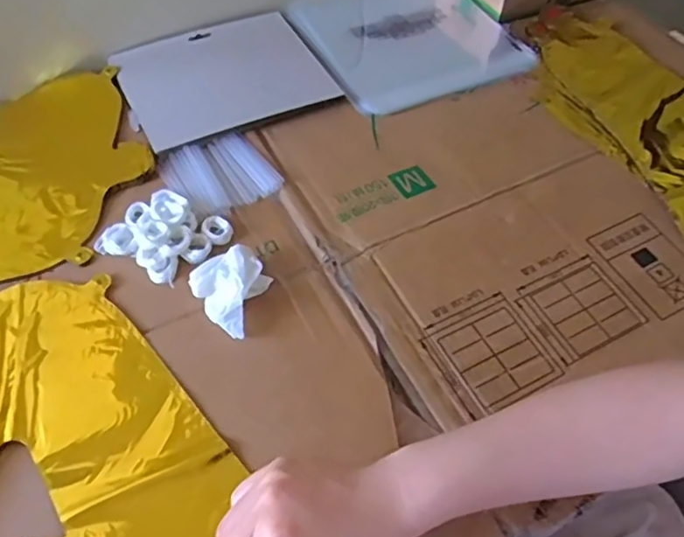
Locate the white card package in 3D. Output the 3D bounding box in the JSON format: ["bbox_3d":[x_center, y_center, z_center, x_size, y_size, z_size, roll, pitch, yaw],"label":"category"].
[{"bbox_3d":[-0.119,-0.197,0.626,0.192,0.009,0.166,-22,58,-18],"label":"white card package"}]

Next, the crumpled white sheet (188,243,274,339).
[{"bbox_3d":[-0.079,0.017,0.465,0.054,0.022,0.065,-29,60,-22],"label":"crumpled white sheet"}]

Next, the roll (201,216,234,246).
[{"bbox_3d":[-0.103,-0.032,0.512,0.023,0.006,0.029,-27,59,-21],"label":"roll"}]

